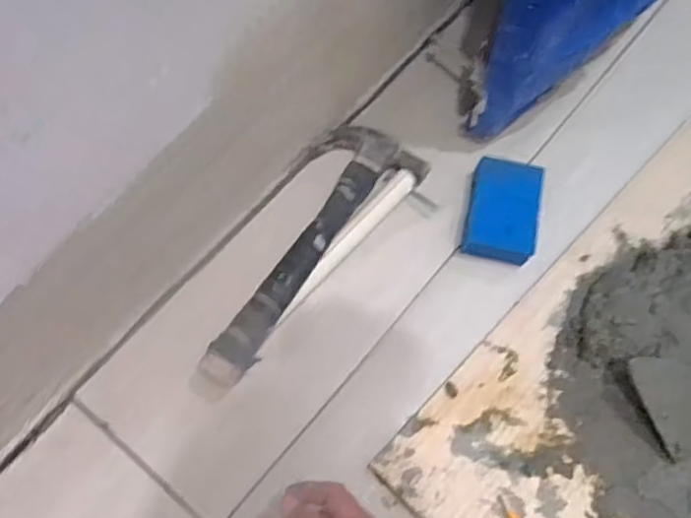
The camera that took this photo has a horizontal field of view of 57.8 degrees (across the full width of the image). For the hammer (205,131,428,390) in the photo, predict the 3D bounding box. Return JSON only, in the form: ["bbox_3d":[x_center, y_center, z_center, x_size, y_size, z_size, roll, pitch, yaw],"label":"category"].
[{"bbox_3d":[-0.051,-0.021,0.648,0.114,0.061,0.329,37,73,11],"label":"hammer"}]

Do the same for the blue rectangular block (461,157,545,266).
[{"bbox_3d":[0.173,-0.052,0.686,0.075,0.040,0.112,11,70,2],"label":"blue rectangular block"}]

